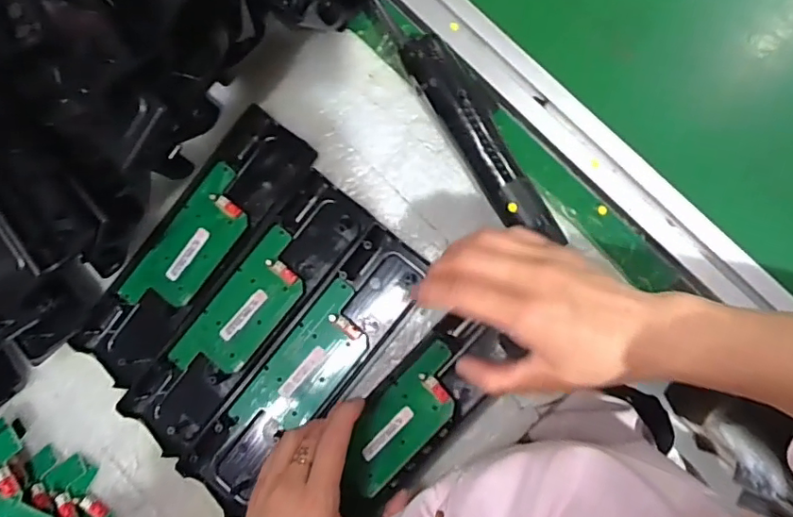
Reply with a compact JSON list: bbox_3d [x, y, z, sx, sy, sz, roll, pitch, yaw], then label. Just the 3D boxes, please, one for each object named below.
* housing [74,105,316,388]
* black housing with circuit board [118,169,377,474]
[{"bbox_3d":[-0.164,-0.011,0.449,0.073,0.018,0.241,38,89,10],"label":"housing"},{"bbox_3d":[-0.117,0.045,0.439,0.078,0.014,0.243,36,88,10],"label":"black housing with circuit board"}]

